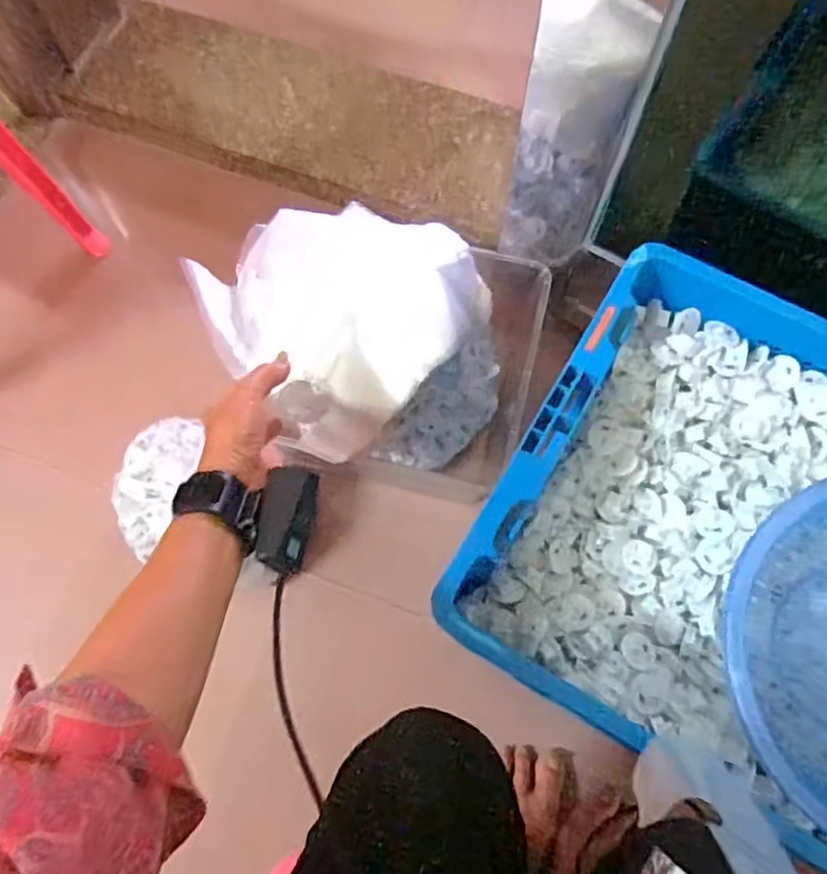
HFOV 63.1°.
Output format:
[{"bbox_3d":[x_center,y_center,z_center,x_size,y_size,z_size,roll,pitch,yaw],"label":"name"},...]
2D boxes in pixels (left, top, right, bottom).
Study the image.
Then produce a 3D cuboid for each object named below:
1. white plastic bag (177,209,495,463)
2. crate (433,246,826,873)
[{"bbox_3d":[-0.062,-0.131,0.665,0.272,0.086,0.230,-39,75,-13],"label":"white plastic bag"},{"bbox_3d":[0.362,0.119,0.568,0.570,0.136,0.420,30,73,10],"label":"crate"}]

